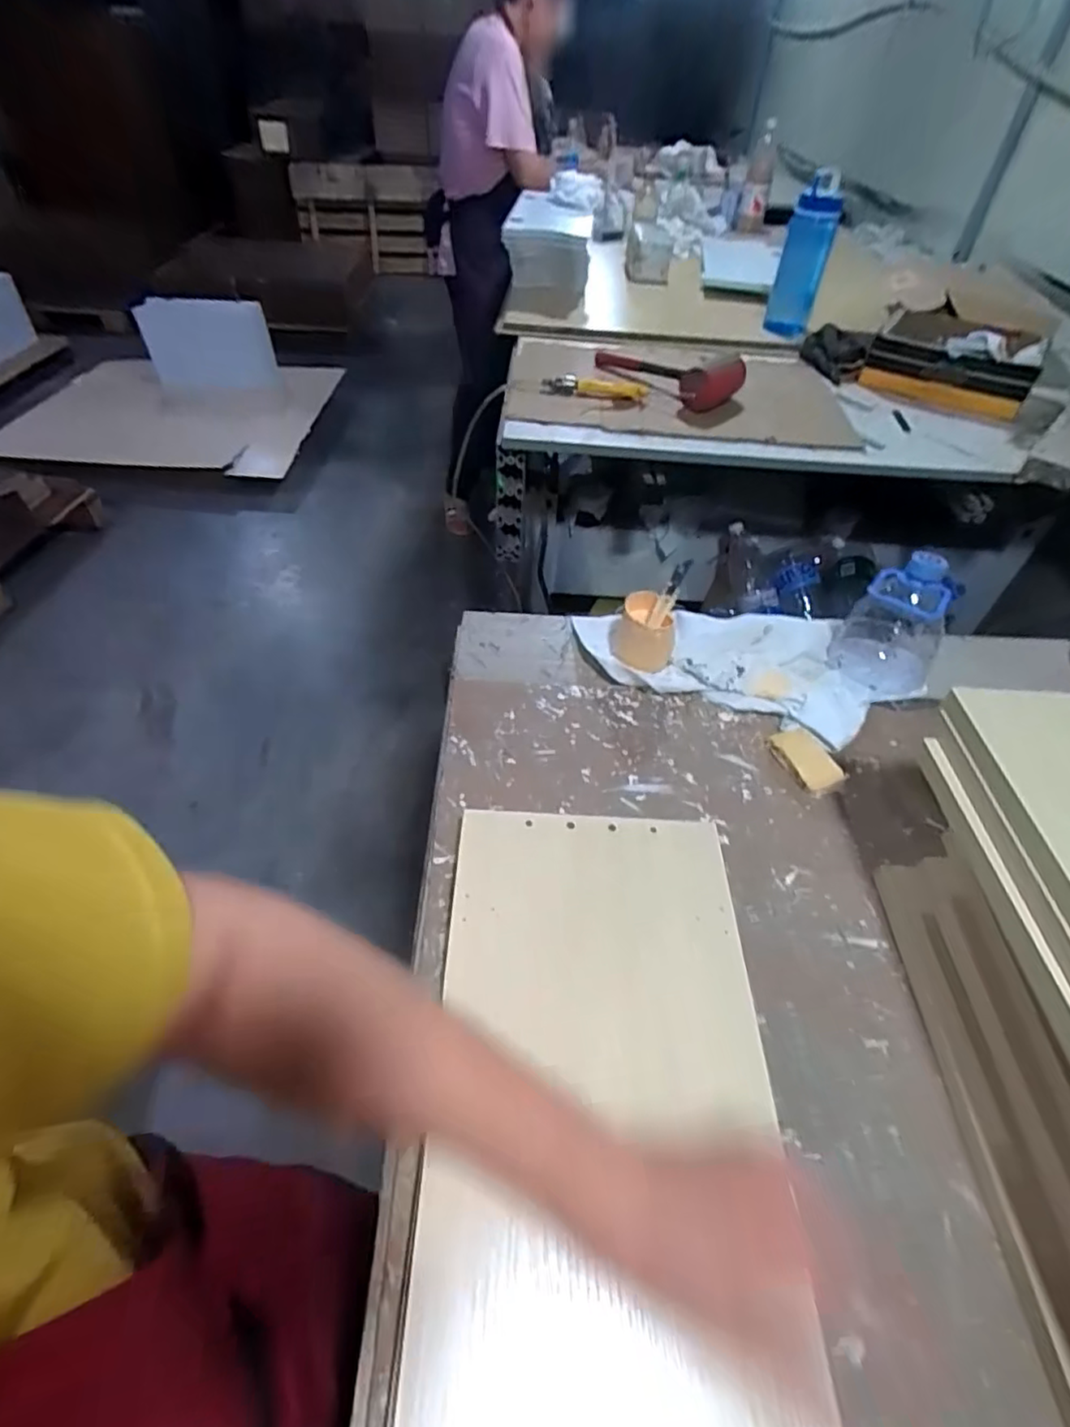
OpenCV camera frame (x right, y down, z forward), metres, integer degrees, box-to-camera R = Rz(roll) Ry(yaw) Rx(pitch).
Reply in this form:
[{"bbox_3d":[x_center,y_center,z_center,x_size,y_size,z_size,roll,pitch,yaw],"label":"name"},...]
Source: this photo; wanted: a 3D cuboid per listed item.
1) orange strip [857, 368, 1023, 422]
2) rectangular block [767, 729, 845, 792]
[{"bbox_3d":[0.795,-0.640,1.240,0.290,0.032,0.038,30,53,23],"label":"orange strip"},{"bbox_3d":[0.246,0.042,0.567,0.039,0.011,0.063,-18,51,-18],"label":"rectangular block"}]

